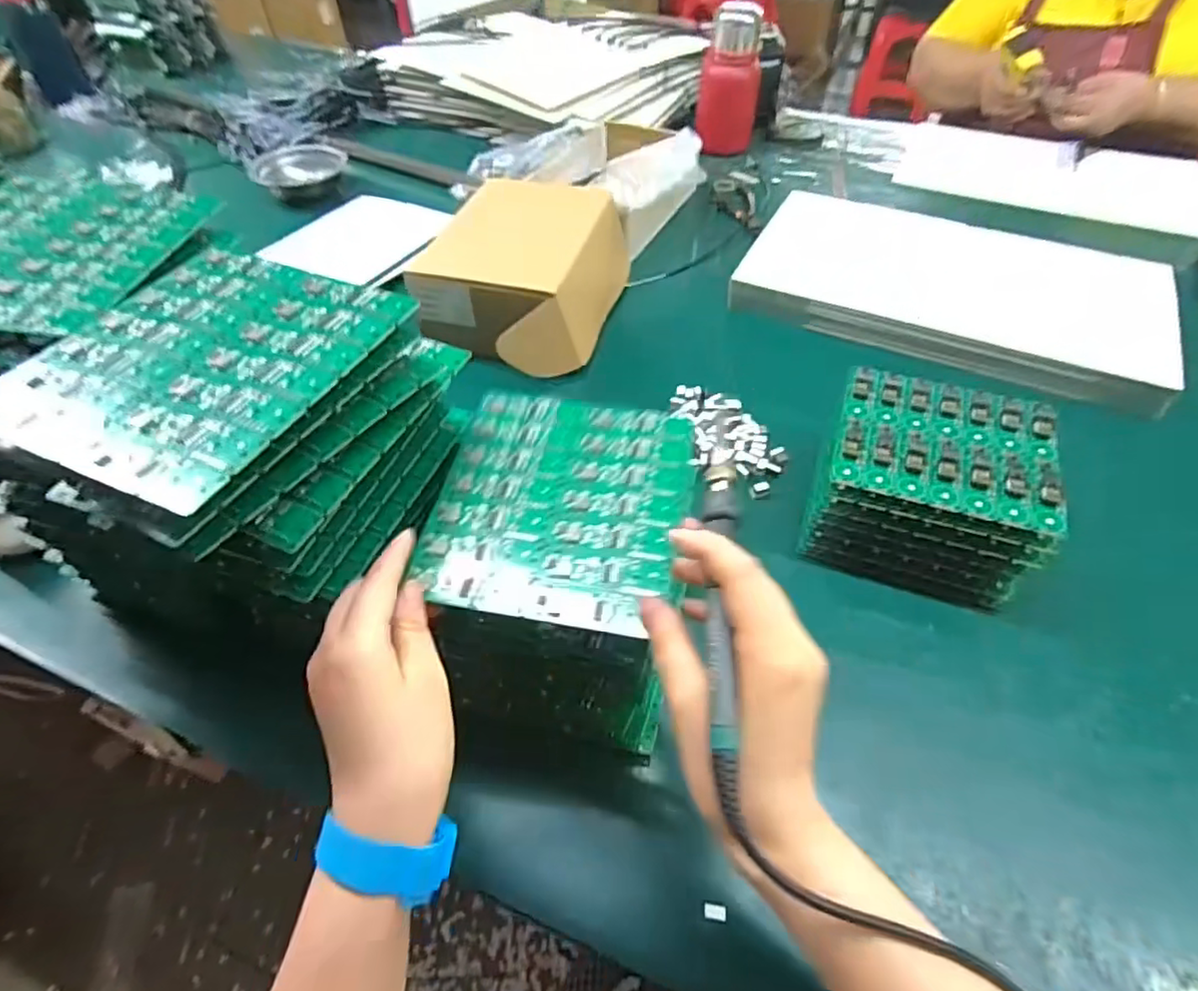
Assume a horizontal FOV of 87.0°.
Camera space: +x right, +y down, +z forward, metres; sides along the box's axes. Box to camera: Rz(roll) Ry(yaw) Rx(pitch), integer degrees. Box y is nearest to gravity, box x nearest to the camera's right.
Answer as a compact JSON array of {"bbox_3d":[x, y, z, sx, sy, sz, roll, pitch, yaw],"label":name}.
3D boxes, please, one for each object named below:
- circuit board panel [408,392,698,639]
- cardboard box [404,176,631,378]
[{"bbox_3d":[-0.021,0.002,0.358,0.138,0.007,0.149,8,51,7],"label":"circuit board panel"},{"bbox_3d":[-0.076,-0.237,0.676,0.173,0.080,0.248,13,51,12],"label":"cardboard box"}]

